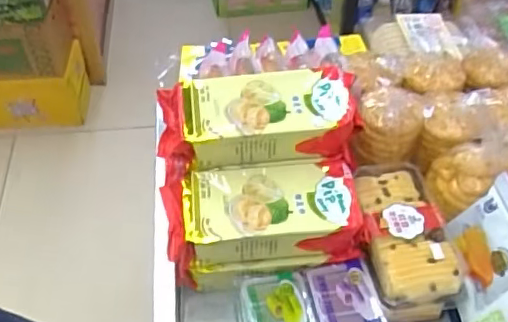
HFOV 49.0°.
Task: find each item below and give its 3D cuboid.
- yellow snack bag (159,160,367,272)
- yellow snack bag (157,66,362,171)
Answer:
[{"bbox_3d":[0.007,0.065,0.704,0.232,0.069,0.110,-2,49,-2],"label":"yellow snack bag"},{"bbox_3d":[0.002,-0.053,0.722,0.246,0.076,0.107,-4,49,-4],"label":"yellow snack bag"}]

